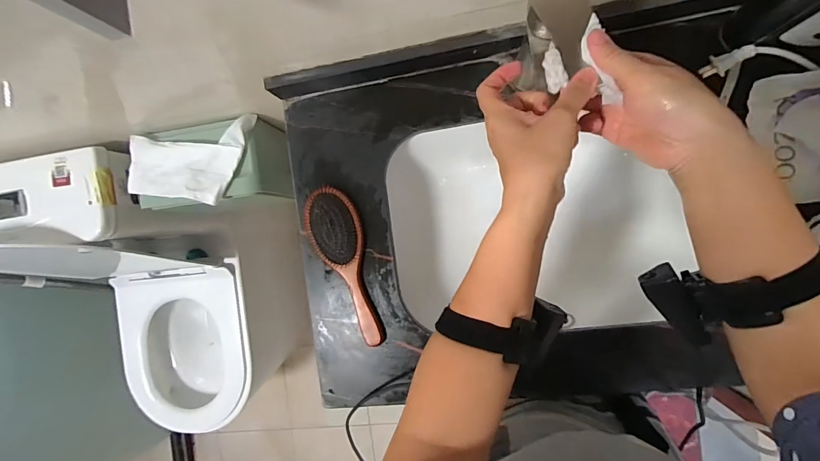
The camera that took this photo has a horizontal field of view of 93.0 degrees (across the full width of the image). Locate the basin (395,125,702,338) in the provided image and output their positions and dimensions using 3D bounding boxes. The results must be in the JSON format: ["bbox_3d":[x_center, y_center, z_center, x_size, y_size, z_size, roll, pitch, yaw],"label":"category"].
[{"bbox_3d":[0.186,-0.004,0.582,0.417,0.115,0.281,3,91,9],"label":"basin"}]

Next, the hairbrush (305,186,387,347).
[{"bbox_3d":[-0.090,0.052,0.547,0.072,0.029,0.225,-17,88,9],"label":"hairbrush"}]

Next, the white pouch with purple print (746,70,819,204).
[{"bbox_3d":[0.452,-0.105,0.430,0.124,0.040,0.144,-5,90,9],"label":"white pouch with purple print"}]

